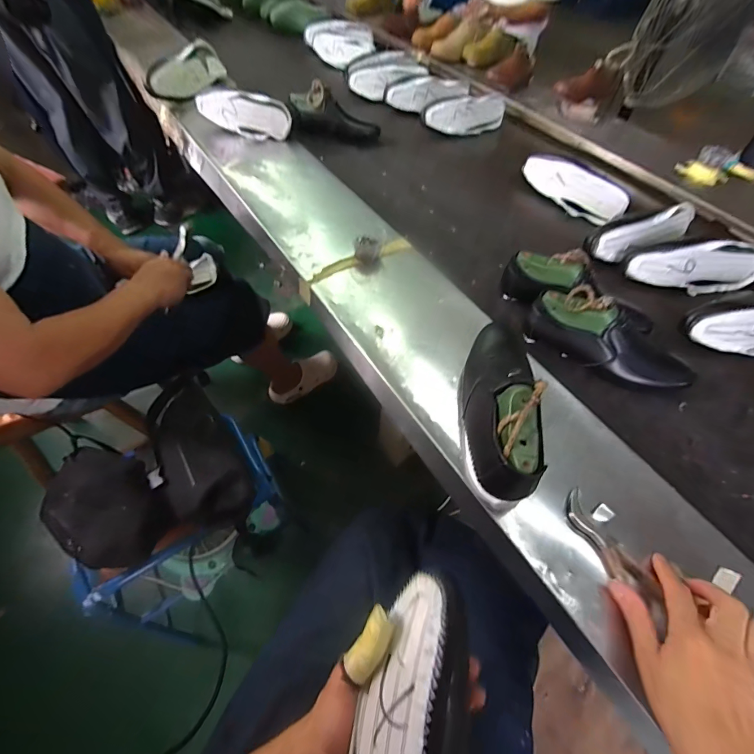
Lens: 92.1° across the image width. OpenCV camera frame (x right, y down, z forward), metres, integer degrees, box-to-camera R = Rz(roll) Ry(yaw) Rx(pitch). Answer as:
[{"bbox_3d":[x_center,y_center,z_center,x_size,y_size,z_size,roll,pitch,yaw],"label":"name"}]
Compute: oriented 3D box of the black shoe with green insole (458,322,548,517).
[{"bbox_3d":[0.162,0.022,0.471,0.086,0.114,0.257,9,56,4],"label":"black shoe with green insole"}]

